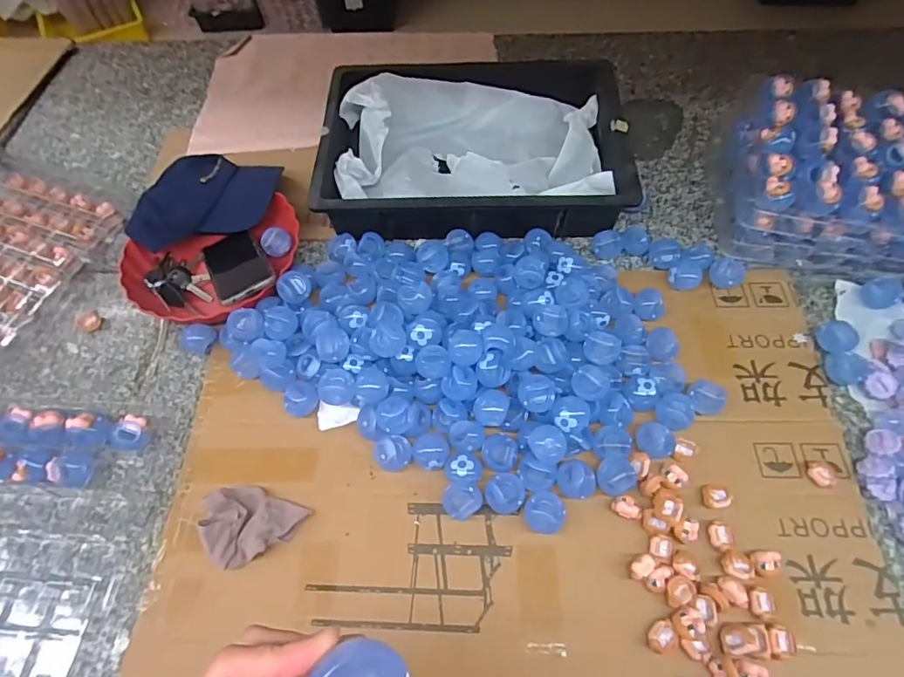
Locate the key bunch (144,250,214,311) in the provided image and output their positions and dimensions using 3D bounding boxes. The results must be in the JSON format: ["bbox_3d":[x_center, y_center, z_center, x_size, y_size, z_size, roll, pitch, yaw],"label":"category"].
[{"bbox_3d":[-0.398,-0.088,0.729,0.068,0.034,0.111,-39,66,-18],"label":"key bunch"}]

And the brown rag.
[{"bbox_3d":[-0.212,0.193,0.550,0.102,0.047,0.078,-21,61,-9],"label":"brown rag"}]

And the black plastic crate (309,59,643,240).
[{"bbox_3d":[0.032,-0.293,0.791,0.443,0.103,0.313,1,60,3],"label":"black plastic crate"}]

